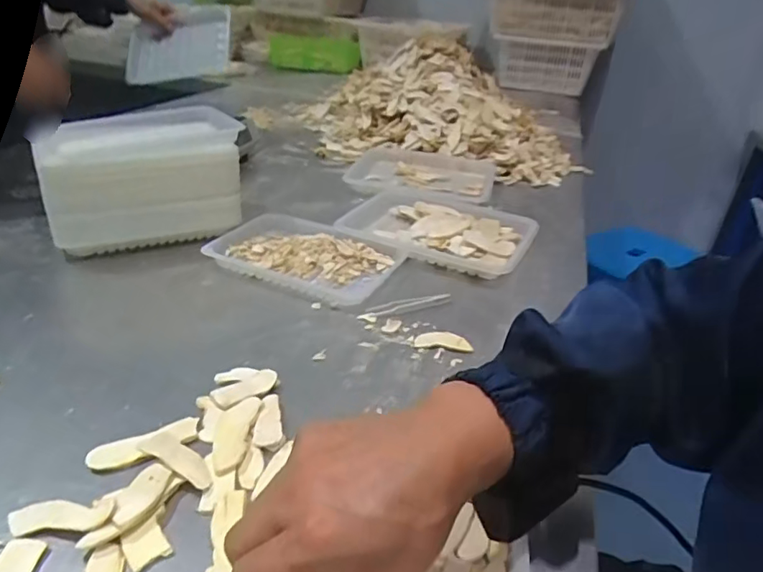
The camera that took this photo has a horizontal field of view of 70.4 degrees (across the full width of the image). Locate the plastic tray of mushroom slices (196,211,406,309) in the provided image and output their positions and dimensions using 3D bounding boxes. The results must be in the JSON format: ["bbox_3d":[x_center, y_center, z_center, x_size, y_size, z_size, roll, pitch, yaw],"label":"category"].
[{"bbox_3d":[-0.100,-0.044,0.721,0.230,0.026,0.164,18,32,21],"label":"plastic tray of mushroom slices"}]

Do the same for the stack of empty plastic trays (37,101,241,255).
[{"bbox_3d":[-0.340,-0.159,0.766,0.236,0.139,0.210,-12,34,-28],"label":"stack of empty plastic trays"}]

